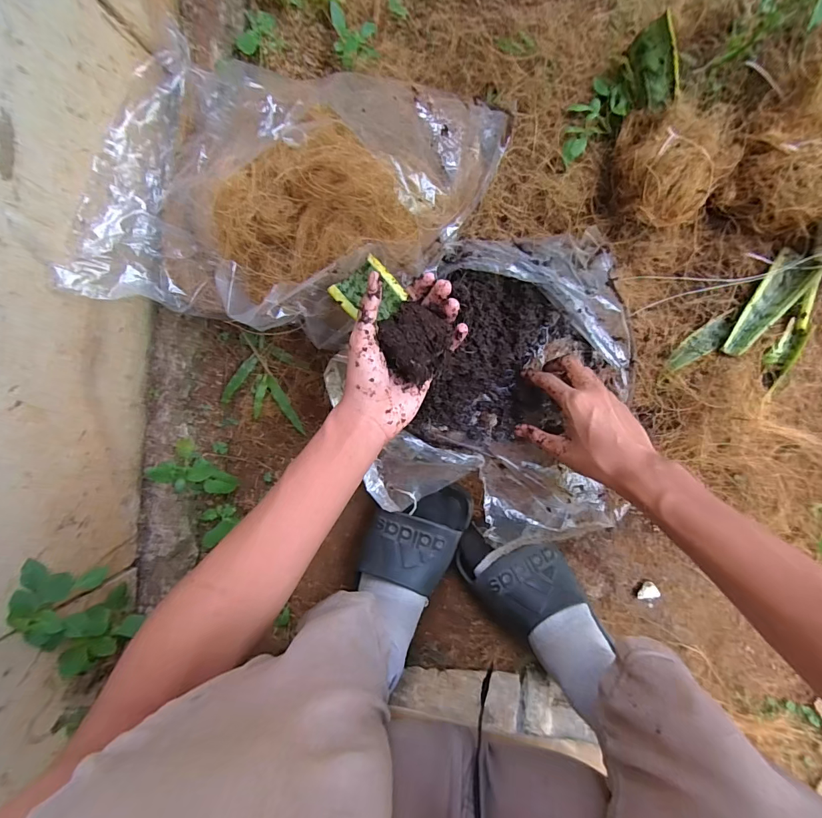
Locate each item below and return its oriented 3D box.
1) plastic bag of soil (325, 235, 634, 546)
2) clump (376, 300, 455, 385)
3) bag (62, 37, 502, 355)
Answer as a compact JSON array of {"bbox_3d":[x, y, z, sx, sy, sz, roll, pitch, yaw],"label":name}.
[{"bbox_3d":[0.081,-0.027,0.483,0.332,0.078,0.330,3,94,6],"label":"plastic bag of soil"},{"bbox_3d":[0.001,-0.062,0.380,0.065,0.044,0.067,0,94,6],"label":"clump"},{"bbox_3d":[-0.110,-0.225,0.424,0.376,0.149,0.291,10,95,6],"label":"bag"}]

